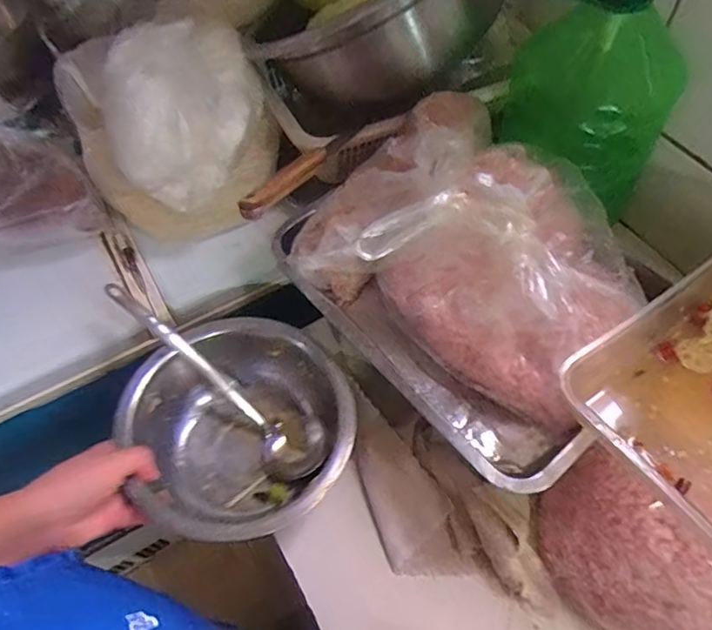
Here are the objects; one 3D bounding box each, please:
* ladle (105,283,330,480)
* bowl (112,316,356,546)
[{"bbox_3d":[-0.152,0.066,0.598,0.279,0.070,0.062,43,68,-4],"label":"ladle"},{"bbox_3d":[-0.121,0.127,0.584,0.202,0.097,0.218,-2,59,3],"label":"bowl"}]

